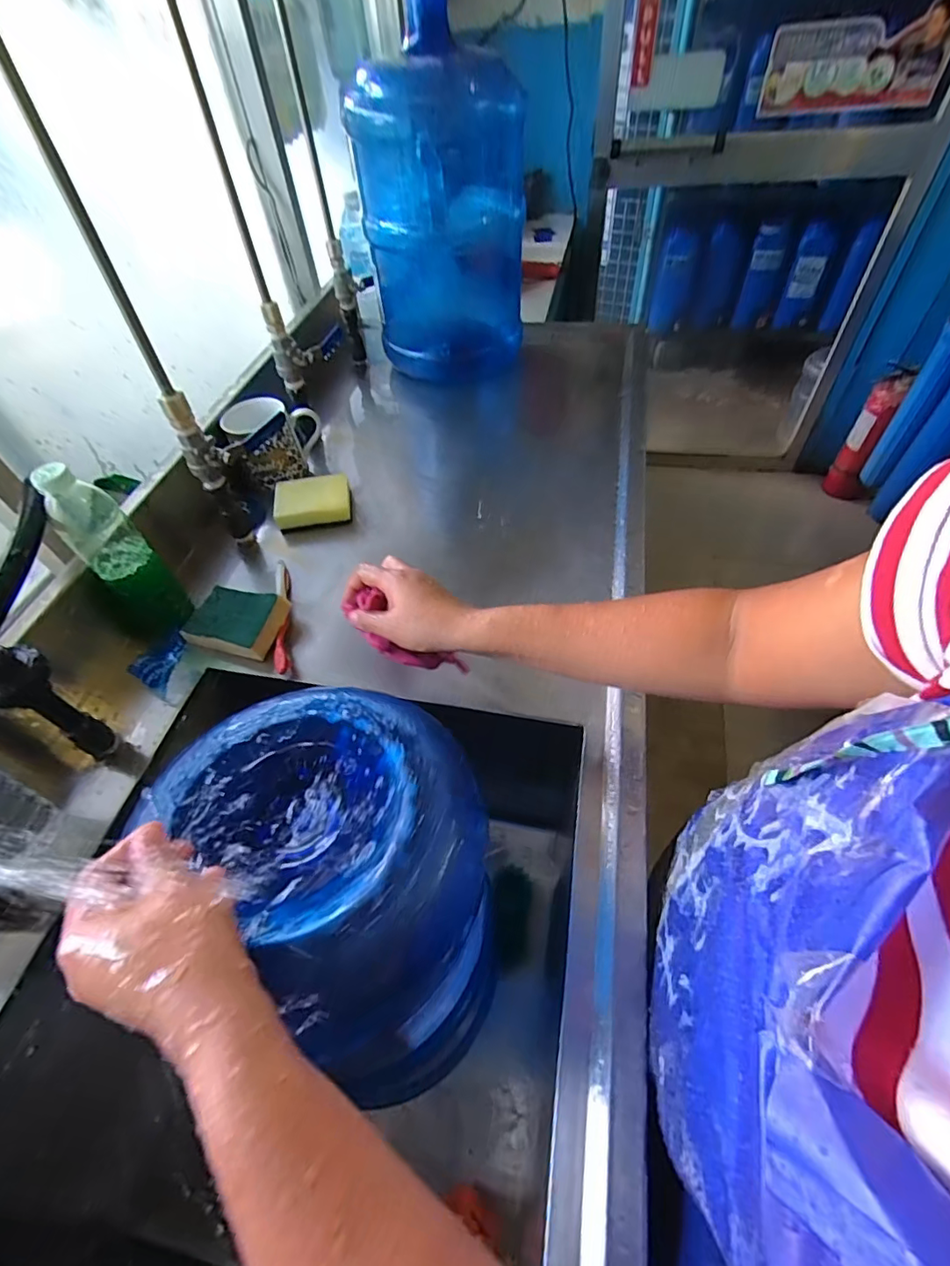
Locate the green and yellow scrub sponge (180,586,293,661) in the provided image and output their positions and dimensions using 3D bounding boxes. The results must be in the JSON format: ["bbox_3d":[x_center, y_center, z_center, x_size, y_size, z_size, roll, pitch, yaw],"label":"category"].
[{"bbox_3d":[-0.276,-0.015,0.599,0.105,0.029,0.074,11,54,13],"label":"green and yellow scrub sponge"}]

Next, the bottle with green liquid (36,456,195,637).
[{"bbox_3d":[-0.382,-0.083,0.555,0.066,0.205,0.057,-36,57,-21],"label":"bottle with green liquid"}]

